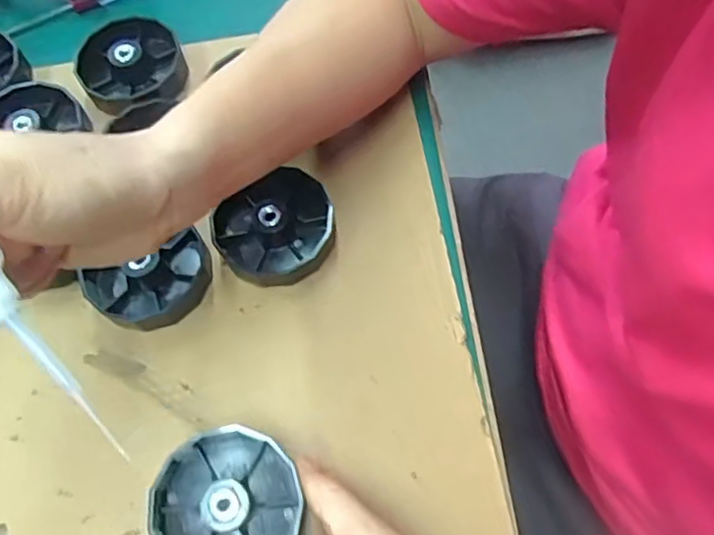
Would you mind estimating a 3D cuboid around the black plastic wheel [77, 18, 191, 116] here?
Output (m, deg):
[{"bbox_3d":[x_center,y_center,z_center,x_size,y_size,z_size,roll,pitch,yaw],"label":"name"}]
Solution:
[{"bbox_3d":[-0.147,-0.132,0.404,0.065,0.019,0.071,-1,66,2],"label":"black plastic wheel"}]

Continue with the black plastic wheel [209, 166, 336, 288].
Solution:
[{"bbox_3d":[-0.047,-0.024,0.355,0.068,0.020,0.065,-1,66,2],"label":"black plastic wheel"}]

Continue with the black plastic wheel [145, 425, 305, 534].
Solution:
[{"bbox_3d":[-0.062,0.106,0.290,0.067,0.027,0.061,0,66,-1],"label":"black plastic wheel"}]

